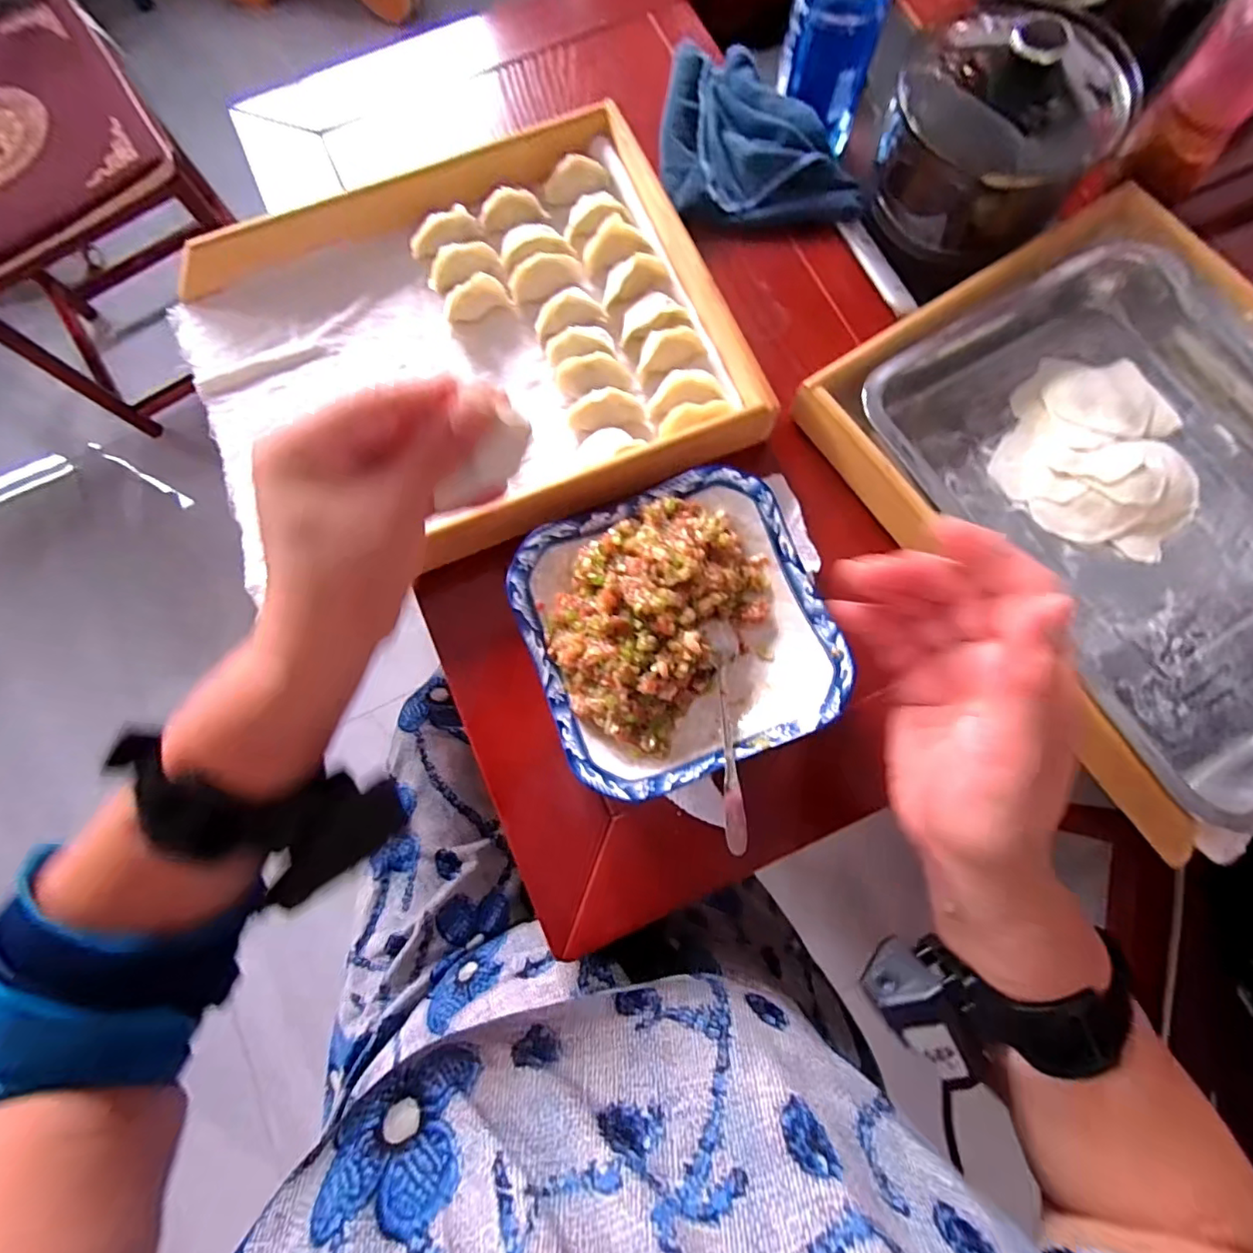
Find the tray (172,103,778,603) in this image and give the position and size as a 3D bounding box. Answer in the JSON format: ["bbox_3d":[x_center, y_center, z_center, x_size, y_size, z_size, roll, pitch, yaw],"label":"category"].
[{"bbox_3d":[-0.131,-0.210,0.417,0.379,0.050,0.316,-20,80,-4],"label":"tray"}]

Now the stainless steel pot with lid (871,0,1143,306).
[{"bbox_3d":[0.275,-0.360,0.424,0.157,0.132,0.123,-1,79,0],"label":"stainless steel pot with lid"}]

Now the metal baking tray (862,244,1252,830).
[{"bbox_3d":[0.346,-0.082,0.367,0.252,0.055,0.337,-30,80,-6],"label":"metal baking tray"}]

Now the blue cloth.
[{"bbox_3d":[0.106,-0.410,0.462,0.155,0.040,0.169,-3,79,-1],"label":"blue cloth"}]

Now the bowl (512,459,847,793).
[{"bbox_3d":[0.036,0.001,0.359,0.189,0.054,0.190,-22,80,-4],"label":"bowl"}]

